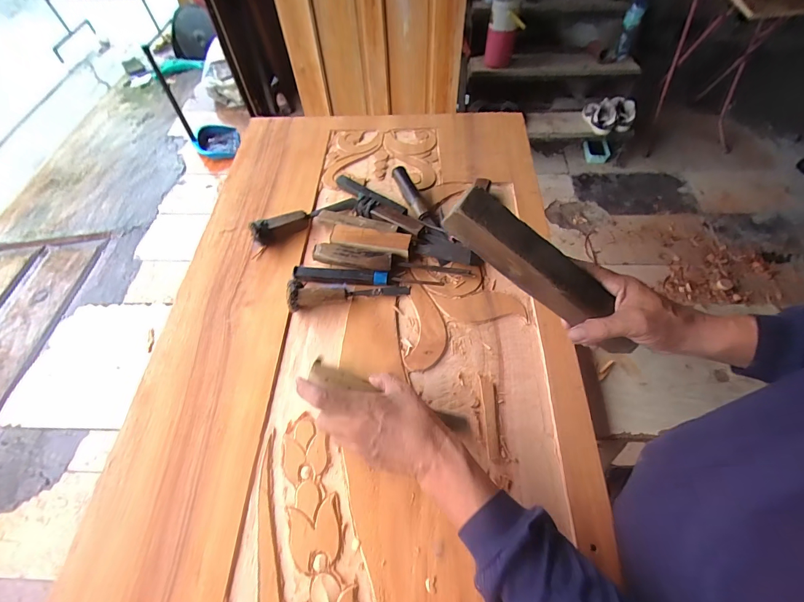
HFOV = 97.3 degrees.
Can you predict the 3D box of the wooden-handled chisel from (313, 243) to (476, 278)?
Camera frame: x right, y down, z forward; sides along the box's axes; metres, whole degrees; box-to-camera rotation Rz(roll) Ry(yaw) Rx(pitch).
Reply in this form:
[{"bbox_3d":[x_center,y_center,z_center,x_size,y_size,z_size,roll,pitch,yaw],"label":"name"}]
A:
[{"bbox_3d":[-0.014,-0.060,0.549,0.244,0.038,0.034,5,60,5],"label":"wooden-handled chisel"}]

